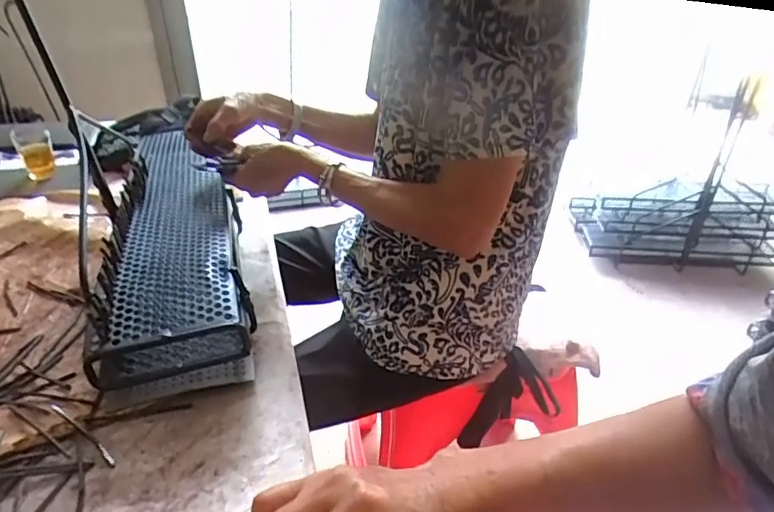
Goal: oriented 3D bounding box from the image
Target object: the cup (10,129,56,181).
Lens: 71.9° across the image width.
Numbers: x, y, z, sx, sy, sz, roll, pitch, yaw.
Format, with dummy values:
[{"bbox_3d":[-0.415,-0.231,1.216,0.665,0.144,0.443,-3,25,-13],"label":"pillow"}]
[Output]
[{"bbox_3d":[-0.639,-0.182,0.982,0.057,0.089,0.051,-22,37,-30],"label":"cup"}]

